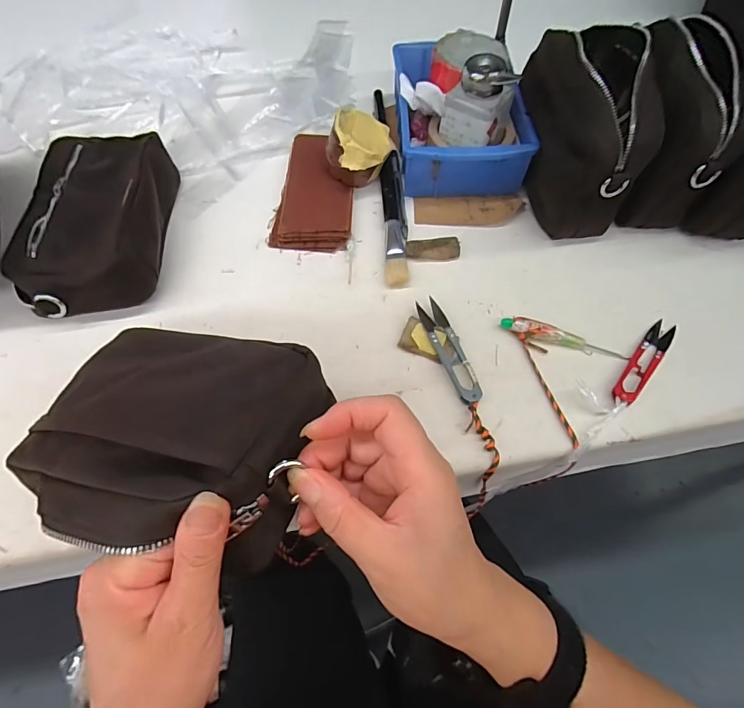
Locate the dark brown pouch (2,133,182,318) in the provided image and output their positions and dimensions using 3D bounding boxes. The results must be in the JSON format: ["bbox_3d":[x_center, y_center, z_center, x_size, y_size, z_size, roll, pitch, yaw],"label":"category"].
[{"bbox_3d":[-0.256,-0.128,0.407,0.116,0.061,0.209,-6,63,-2],"label":"dark brown pouch"}]

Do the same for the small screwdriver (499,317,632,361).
[{"bbox_3d":[0.165,-0.013,0.371,0.104,0.012,0.015,17,64,9],"label":"small screwdriver"}]

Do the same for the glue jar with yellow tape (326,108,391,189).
[{"bbox_3d":[-0.014,-0.210,0.445,0.064,0.057,0.063,0,63,1],"label":"glue jar with yellow tape"}]

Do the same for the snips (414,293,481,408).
[{"bbox_3d":[0.066,-0.004,0.367,0.023,0.012,0.101,-18,64,-8],"label":"snips"}]

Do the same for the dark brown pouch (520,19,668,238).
[{"bbox_3d":[0.200,-0.218,0.415,0.090,0.130,0.175,-5,63,-1],"label":"dark brown pouch"}]

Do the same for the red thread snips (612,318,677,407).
[{"bbox_3d":[0.229,0.006,0.360,0.019,0.009,0.098,38,69,18],"label":"red thread snips"}]

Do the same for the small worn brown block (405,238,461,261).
[{"bbox_3d":[0.060,-0.102,0.421,0.053,0.007,0.023,-3,63,-1],"label":"small worn brown block"}]

